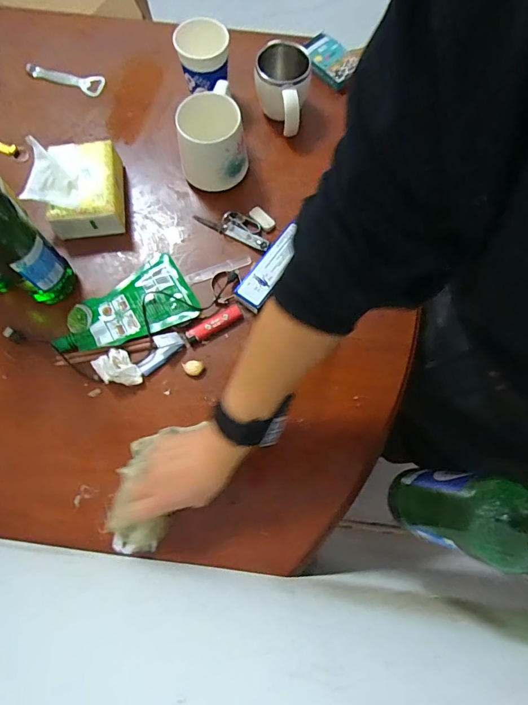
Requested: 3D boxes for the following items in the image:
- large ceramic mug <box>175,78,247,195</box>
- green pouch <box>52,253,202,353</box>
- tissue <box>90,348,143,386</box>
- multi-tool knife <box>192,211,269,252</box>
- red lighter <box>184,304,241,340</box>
[{"bbox_3d":[-0.075,-0.305,0.589,0.095,0.097,0.108,-8,75,-4],"label":"large ceramic mug"},{"bbox_3d":[-0.192,-0.057,0.559,0.187,0.017,0.109,-30,77,-10],"label":"green pouch"},{"bbox_3d":[-0.189,0.022,0.525,0.044,0.030,0.053,-36,78,-11],"label":"tissue"},{"bbox_3d":[-0.043,-0.189,0.599,0.119,0.021,0.037,25,75,5],"label":"multi-tool knife"},{"bbox_3d":[-0.068,-0.040,0.558,0.080,0.011,0.024,-29,77,-9],"label":"red lighter"}]

